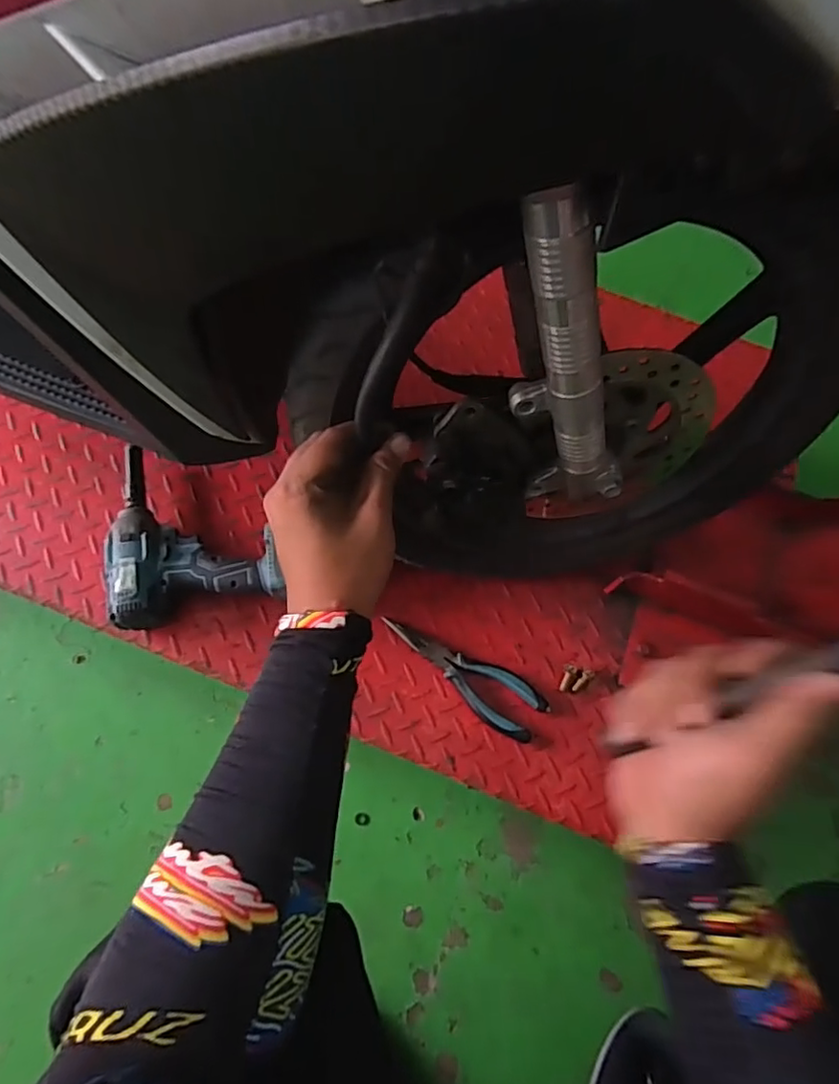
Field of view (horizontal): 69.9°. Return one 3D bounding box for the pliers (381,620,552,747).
[{"bbox_3d":[0.046,0.136,0.636,0.187,0.011,0.056,37,70,9],"label":"pliers"}]

